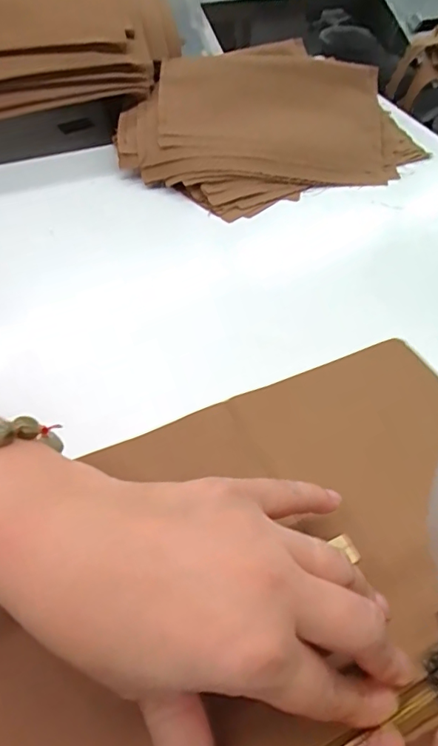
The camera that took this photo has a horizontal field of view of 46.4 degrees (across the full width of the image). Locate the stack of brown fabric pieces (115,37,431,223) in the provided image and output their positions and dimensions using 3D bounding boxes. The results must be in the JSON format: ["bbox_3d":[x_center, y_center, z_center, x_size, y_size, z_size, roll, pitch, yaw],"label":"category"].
[{"bbox_3d":[0.041,-0.230,0.467,0.260,0.063,0.164,-19,55,-17],"label":"stack of brown fabric pieces"}]

